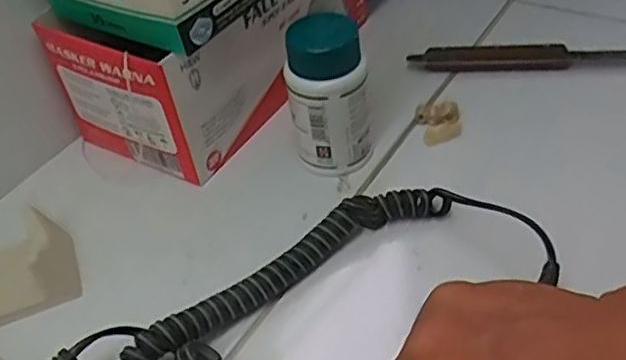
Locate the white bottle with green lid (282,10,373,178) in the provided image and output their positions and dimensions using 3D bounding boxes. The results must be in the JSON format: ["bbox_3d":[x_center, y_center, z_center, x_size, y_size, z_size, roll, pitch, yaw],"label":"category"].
[{"bbox_3d":[0.008,-0.046,0.360,0.041,0.081,0.033,3,44,11],"label":"white bottle with green lid"}]

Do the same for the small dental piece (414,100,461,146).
[{"bbox_3d":[0.075,-0.035,0.396,0.026,0.015,0.025,-4,43,4],"label":"small dental piece"}]

